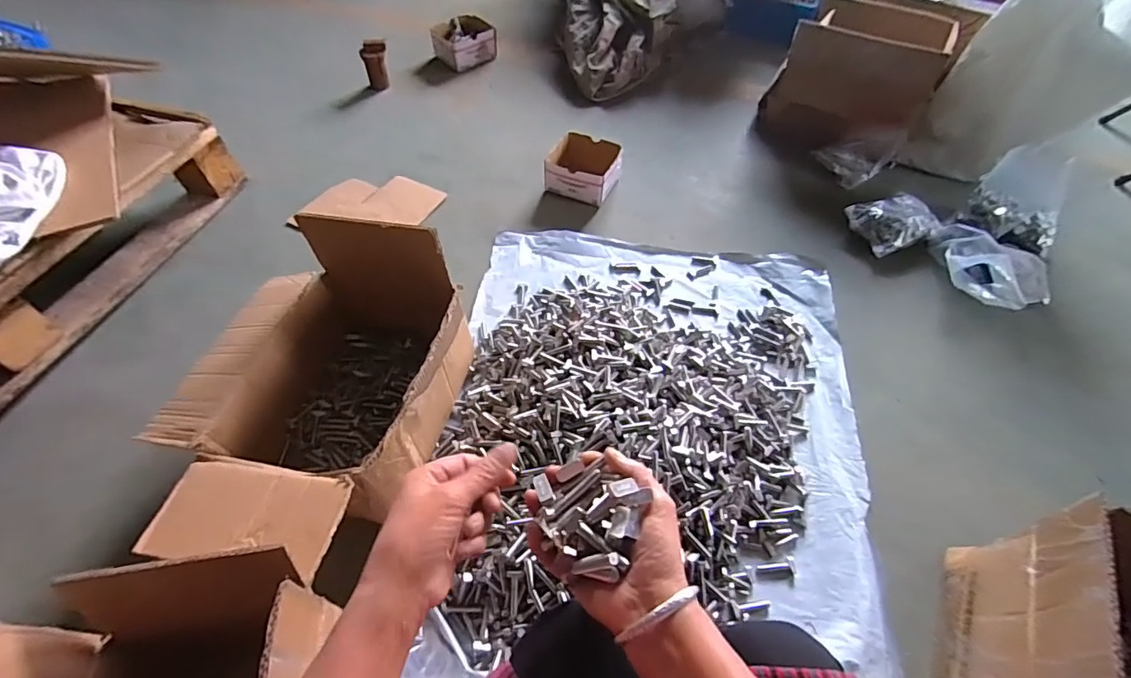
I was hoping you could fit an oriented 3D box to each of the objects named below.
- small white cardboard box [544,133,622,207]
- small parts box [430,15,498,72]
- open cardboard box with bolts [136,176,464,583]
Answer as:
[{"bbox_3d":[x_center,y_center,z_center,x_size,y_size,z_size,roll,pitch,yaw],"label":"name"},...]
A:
[{"bbox_3d":[0.043,-0.408,1.210,0.152,0.083,0.142,23,56,15],"label":"small white cardboard box"},{"bbox_3d":[-0.320,-0.937,1.598,0.175,0.083,0.175,-32,60,-23],"label":"small parts box"},{"bbox_3d":[-0.376,0.075,0.715,0.349,0.260,0.424,11,55,6],"label":"open cardboard box with bolts"}]

